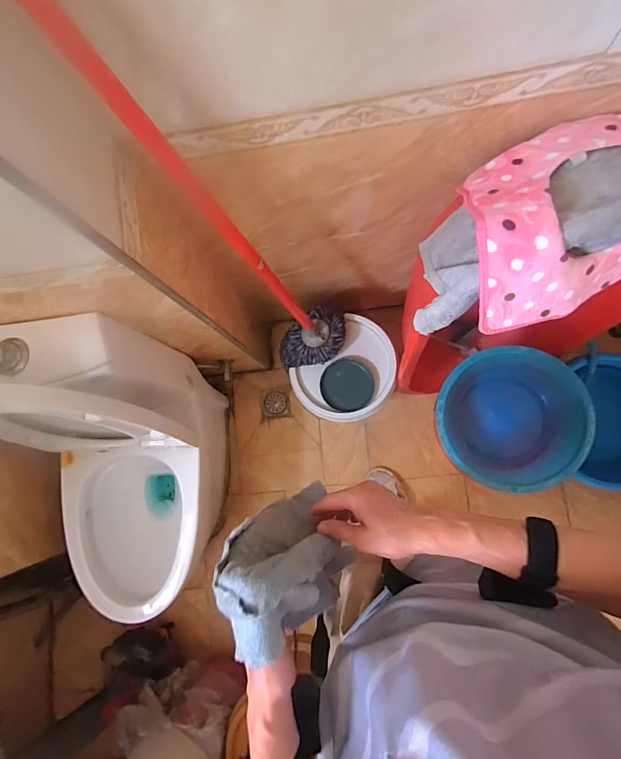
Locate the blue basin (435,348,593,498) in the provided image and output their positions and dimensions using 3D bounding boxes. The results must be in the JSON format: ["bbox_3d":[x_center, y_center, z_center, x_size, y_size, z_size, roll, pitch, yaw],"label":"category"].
[{"bbox_3d":[0.507,0.102,1.055,0.344,0.161,0.344,-1,83,7],"label":"blue basin"}]

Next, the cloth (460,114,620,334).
[{"bbox_3d":[0.410,-0.259,0.578,0.431,0.141,0.257,-24,81,3],"label":"cloth"}]

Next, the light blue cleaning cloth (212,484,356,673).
[{"bbox_3d":[-0.021,0.200,0.463,0.120,0.255,0.079,21,98,9],"label":"light blue cleaning cloth"}]

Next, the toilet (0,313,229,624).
[{"bbox_3d":[-0.466,0.261,1.031,0.354,0.761,0.658,-6,82,6],"label":"toilet"}]

